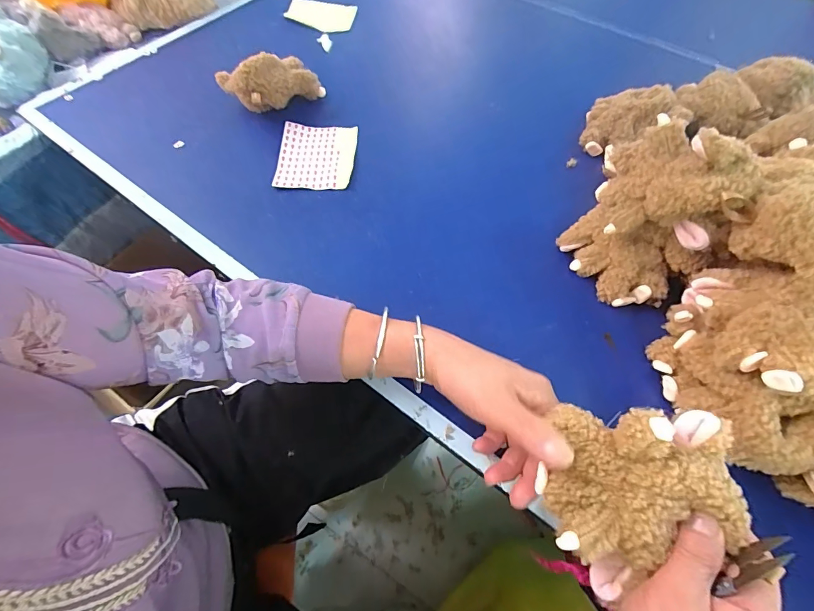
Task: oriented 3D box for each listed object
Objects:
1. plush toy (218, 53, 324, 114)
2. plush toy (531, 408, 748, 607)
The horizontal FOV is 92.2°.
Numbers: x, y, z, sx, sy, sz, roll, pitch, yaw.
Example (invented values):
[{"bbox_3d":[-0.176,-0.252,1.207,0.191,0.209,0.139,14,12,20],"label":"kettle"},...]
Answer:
[{"bbox_3d":[-0.182,-0.307,0.536,0.127,0.069,0.076,-32,66,-17],"label":"plush toy"},{"bbox_3d":[0.145,0.124,0.245,0.109,0.032,0.111,-2,76,17],"label":"plush toy"}]

